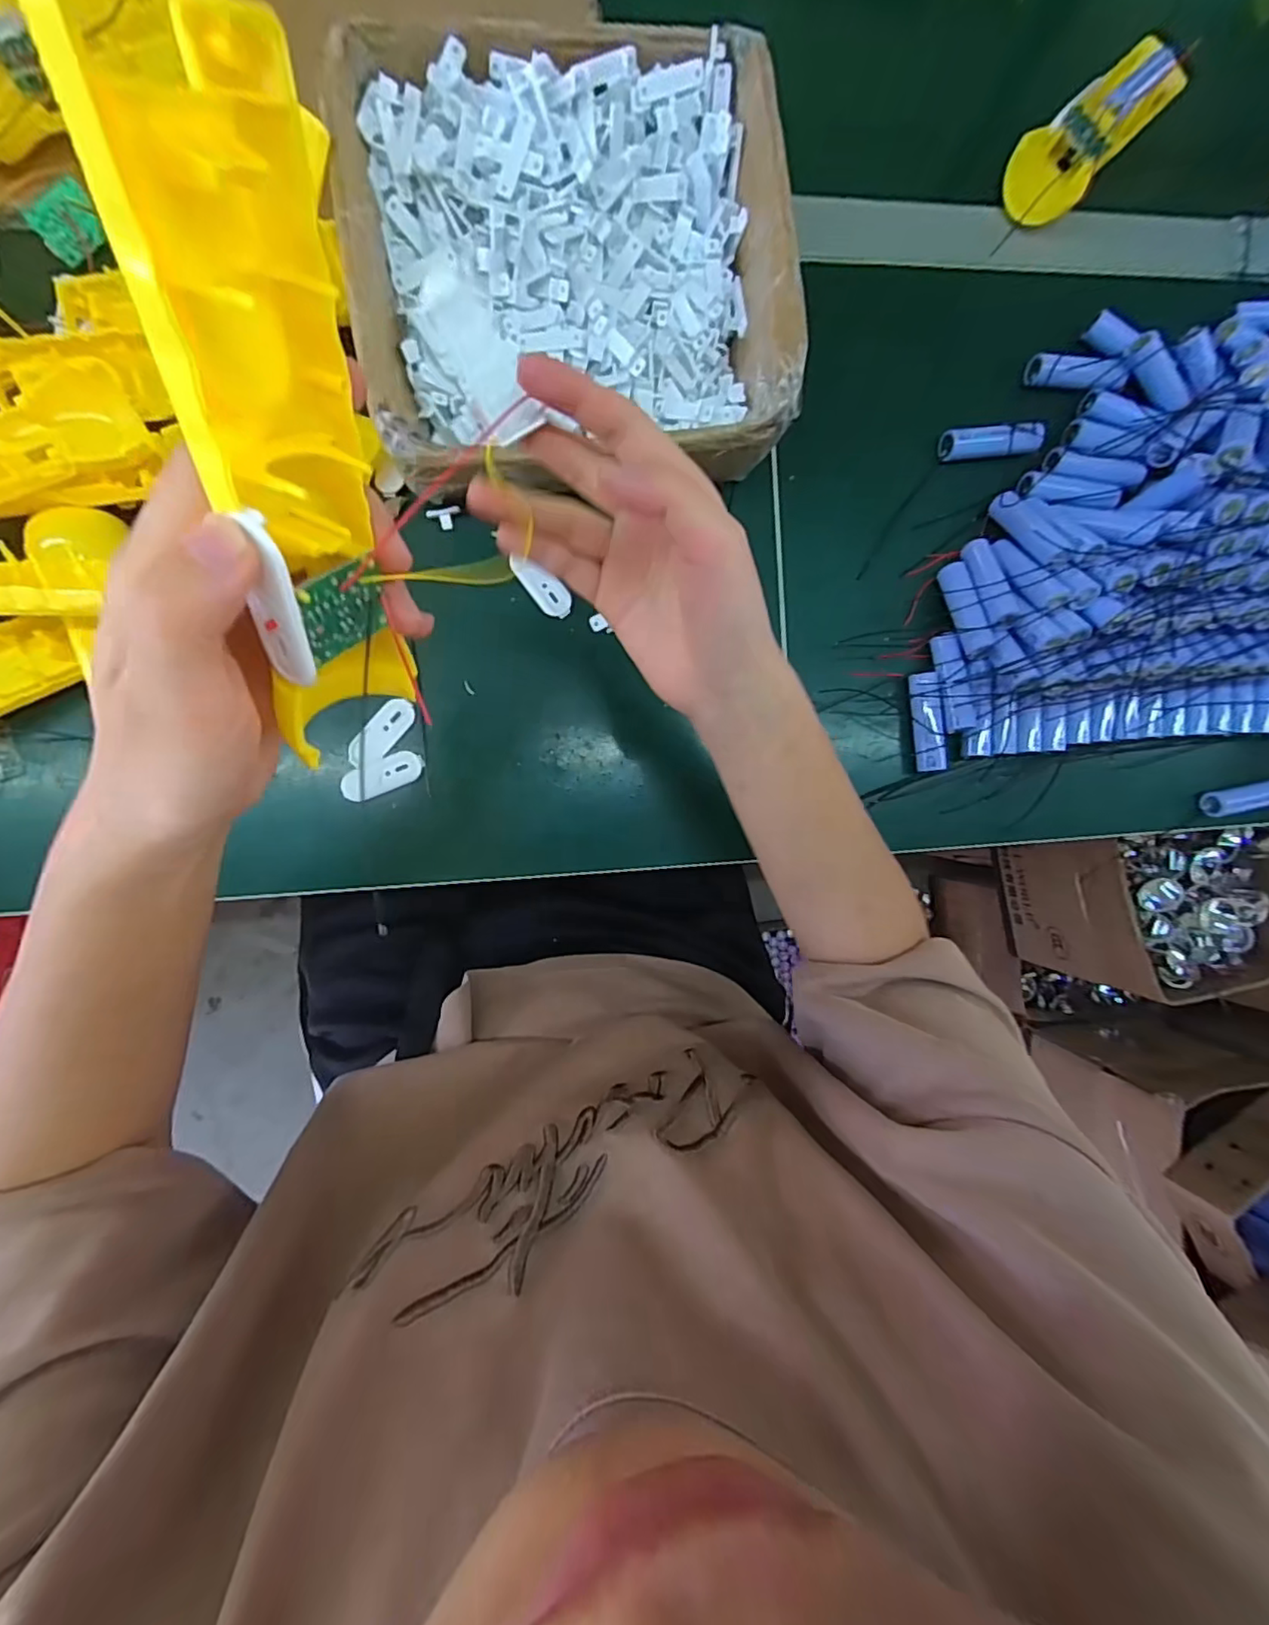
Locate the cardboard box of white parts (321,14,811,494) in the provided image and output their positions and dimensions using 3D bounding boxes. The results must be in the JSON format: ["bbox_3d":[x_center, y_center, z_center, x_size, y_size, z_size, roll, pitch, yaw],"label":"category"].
[{"bbox_3d":[-0.033,-0.297,0.341,0.231,0.073,0.216,-9,91,-6],"label":"cardboard box of white parts"}]

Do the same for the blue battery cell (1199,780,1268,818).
[{"bbox_3d":[0.447,-0.012,0.431,0.069,0.017,0.017,-15,92,7],"label":"blue battery cell"}]

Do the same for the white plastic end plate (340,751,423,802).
[{"bbox_3d":[-0.156,-0.022,0.371,0.049,0.004,0.020,-23,93,-6],"label":"white plastic end plate"}]

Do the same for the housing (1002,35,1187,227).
[{"bbox_3d":[0.307,-0.457,0.400,0.050,0.019,0.163,44,86,-5],"label":"housing"}]

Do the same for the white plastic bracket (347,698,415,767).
[{"bbox_3d":[-0.157,-0.049,0.371,0.019,0.004,0.050,41,86,-5],"label":"white plastic bracket"}]

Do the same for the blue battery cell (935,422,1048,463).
[{"bbox_3d":[0.242,-0.250,0.409,0.066,0.020,0.021,-2,91,-6],"label":"blue battery cell"}]

